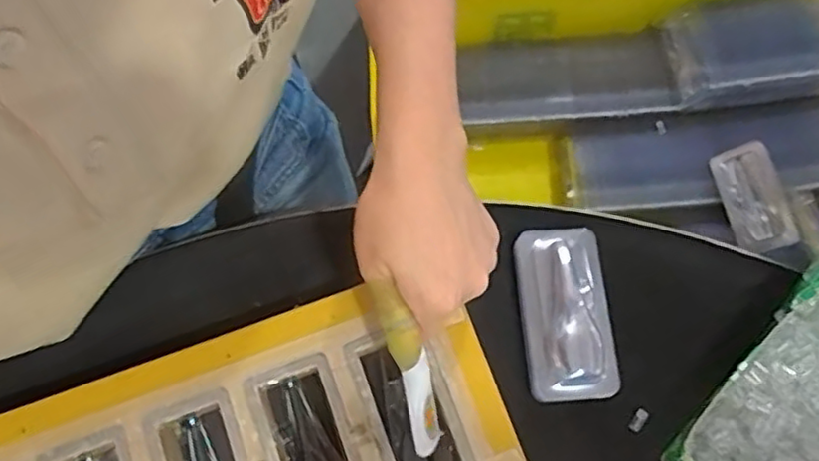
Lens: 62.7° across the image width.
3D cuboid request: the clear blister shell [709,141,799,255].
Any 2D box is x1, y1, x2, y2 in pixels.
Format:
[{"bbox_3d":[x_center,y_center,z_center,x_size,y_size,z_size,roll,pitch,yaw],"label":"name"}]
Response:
[{"bbox_3d":[0.361,-0.033,0.709,0.056,0.016,0.116,-24,67,33],"label":"clear blister shell"}]

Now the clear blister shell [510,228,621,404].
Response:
[{"bbox_3d":[0.104,0.054,0.446,0.058,0.017,0.115,-3,74,-2],"label":"clear blister shell"}]

